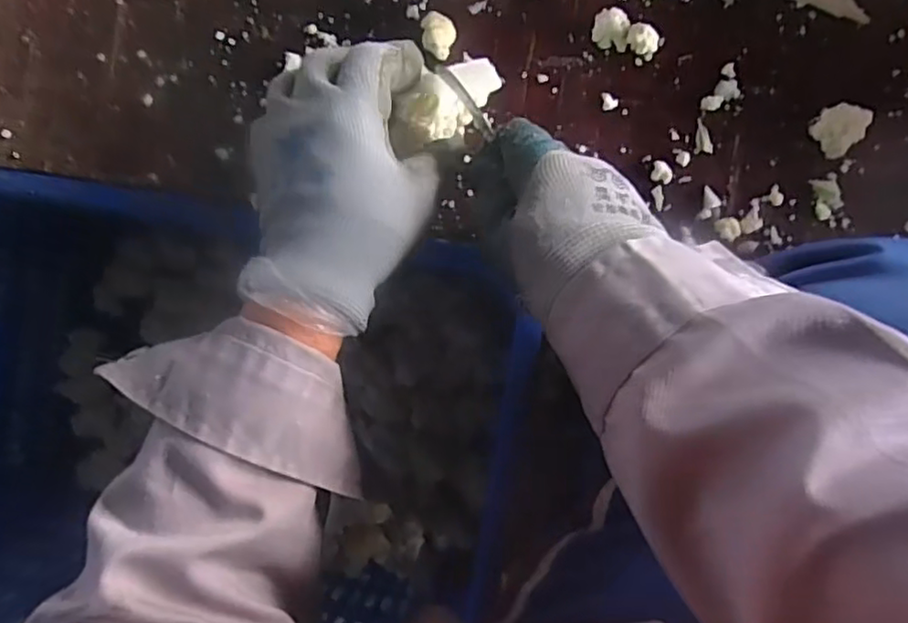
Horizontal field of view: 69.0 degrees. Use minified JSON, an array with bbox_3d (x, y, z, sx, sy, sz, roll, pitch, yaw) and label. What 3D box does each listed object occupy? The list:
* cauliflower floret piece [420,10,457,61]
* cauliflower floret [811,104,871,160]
[{"bbox_3d":[-0.008,-0.157,0.380,0.019,0.018,0.023,-1,91,7],"label":"cauliflower floret piece"},{"bbox_3d":[0.212,-0.101,0.360,0.029,0.012,0.025,-31,87,7],"label":"cauliflower floret"}]

